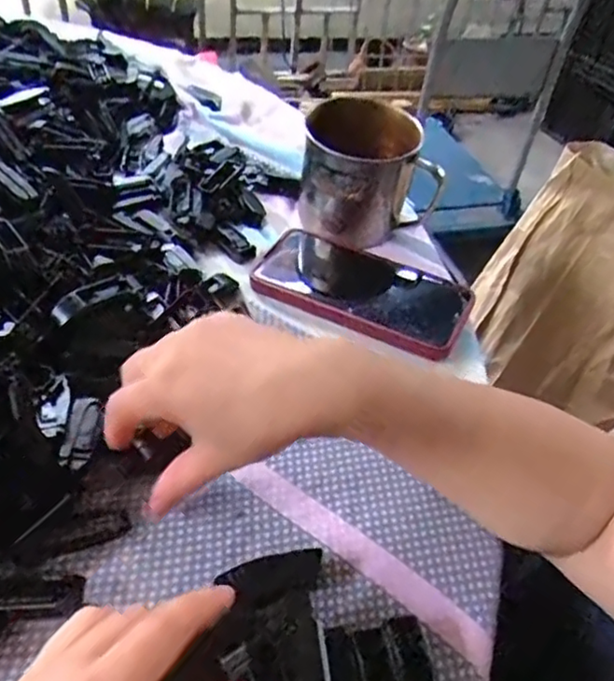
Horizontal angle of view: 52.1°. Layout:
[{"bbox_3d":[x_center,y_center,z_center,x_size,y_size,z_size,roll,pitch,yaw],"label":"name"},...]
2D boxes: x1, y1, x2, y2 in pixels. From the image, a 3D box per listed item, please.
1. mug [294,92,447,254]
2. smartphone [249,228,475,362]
[{"bbox_3d":[0.047,-0.136,0.516,0.102,0.089,0.087,-1,45,-8],"label":"mug"},{"bbox_3d":[0.041,-0.041,0.467,0.156,0.016,0.081,25,48,16],"label":"smartphone"}]

